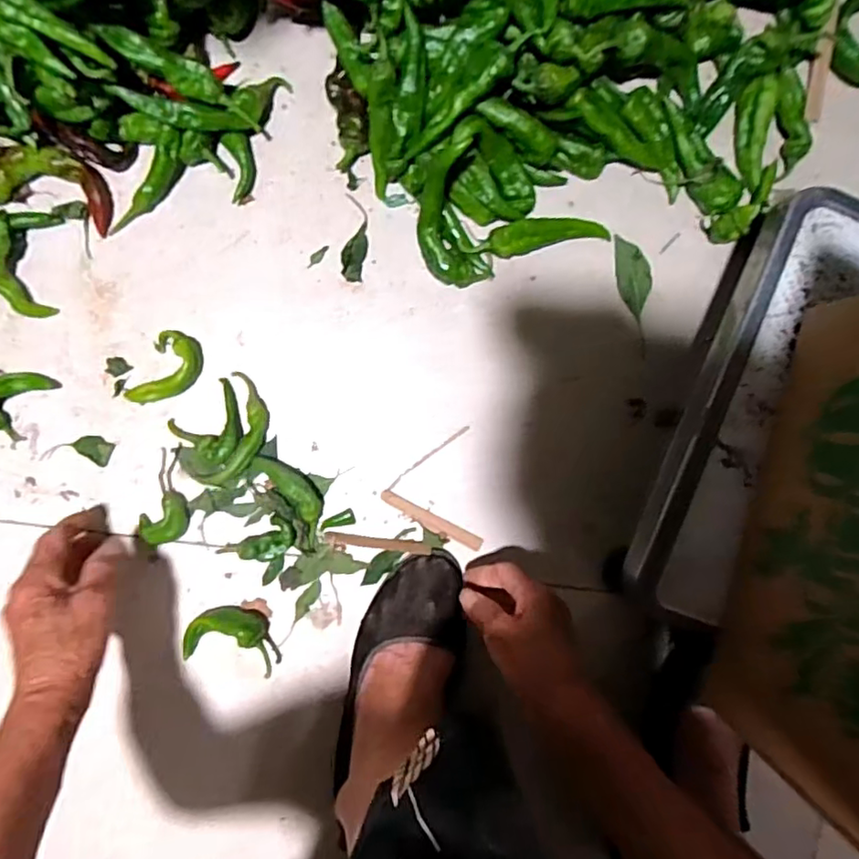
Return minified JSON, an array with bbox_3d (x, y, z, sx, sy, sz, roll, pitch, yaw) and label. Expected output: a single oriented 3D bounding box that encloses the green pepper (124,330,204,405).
[{"bbox_3d":[-0.218,-0.048,0.498,0.044,0.019,0.069,28,92,-4],"label":"green pepper"}]

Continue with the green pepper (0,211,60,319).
[{"bbox_3d":[-0.333,-0.128,0.480,0.030,0.023,0.081,-12,113,-2],"label":"green pepper"}]

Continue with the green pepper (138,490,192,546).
[{"bbox_3d":[-0.221,0.077,0.505,0.046,0.019,0.035,-42,94,0],"label":"green pepper"}]

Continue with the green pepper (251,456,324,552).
[{"bbox_3d":[-0.114,0.057,0.508,0.033,0.018,0.087,-37,94,0],"label":"green pepper"}]

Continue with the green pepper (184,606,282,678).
[{"bbox_3d":[-0.167,0.176,0.510,0.078,0.024,0.052,8,93,-3],"label":"green pepper"}]

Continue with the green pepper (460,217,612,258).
[{"bbox_3d":[0.090,-0.160,0.496,0.125,0.034,0.023,-14,94,-2],"label":"green pepper"}]

